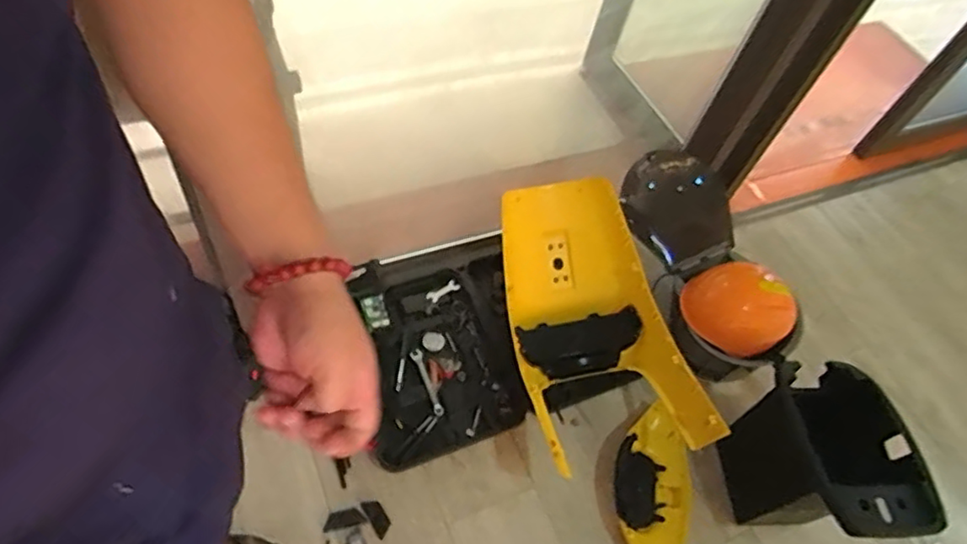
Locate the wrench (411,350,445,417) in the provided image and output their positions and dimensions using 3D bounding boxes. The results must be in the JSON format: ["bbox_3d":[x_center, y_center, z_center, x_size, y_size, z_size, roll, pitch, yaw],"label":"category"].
[{"bbox_3d":[-0.125,0.247,1.398,0.028,0.007,0.158,-13,64,-23],"label":"wrench"}]

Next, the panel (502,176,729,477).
[{"bbox_3d":[0.223,0.105,1.357,0.344,0.294,0.629,-5,58,-13],"label":"panel"}]

